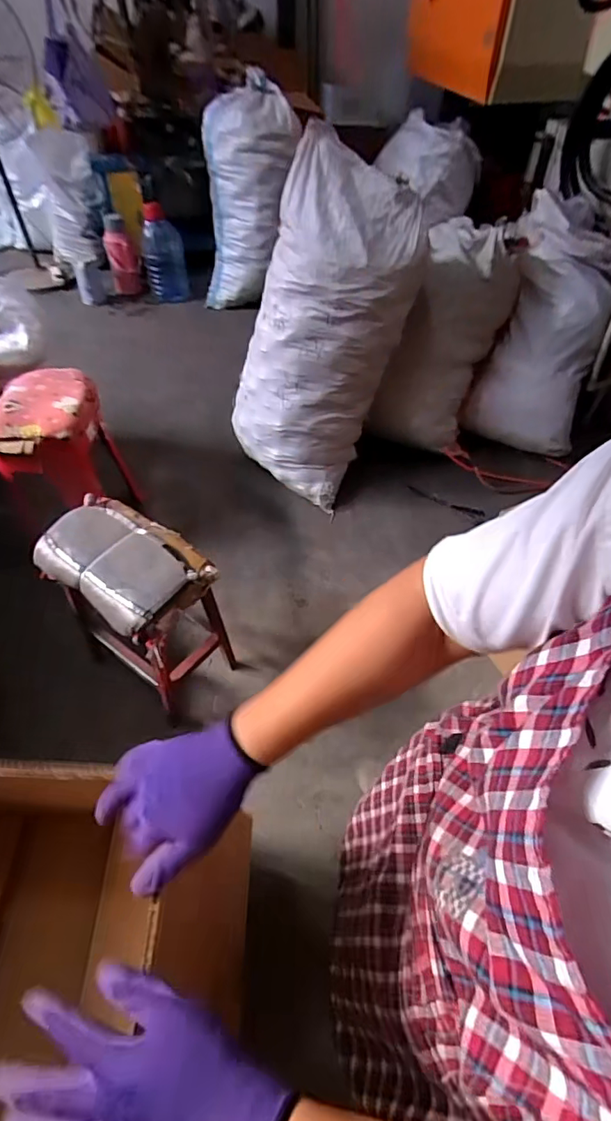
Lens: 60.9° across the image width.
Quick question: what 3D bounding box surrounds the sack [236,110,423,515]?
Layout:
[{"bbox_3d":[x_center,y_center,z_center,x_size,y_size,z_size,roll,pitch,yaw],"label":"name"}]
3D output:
[{"bbox_3d":[0.042,-0.710,1.695,0.455,1.030,0.290,33,36,26],"label":"sack"}]

